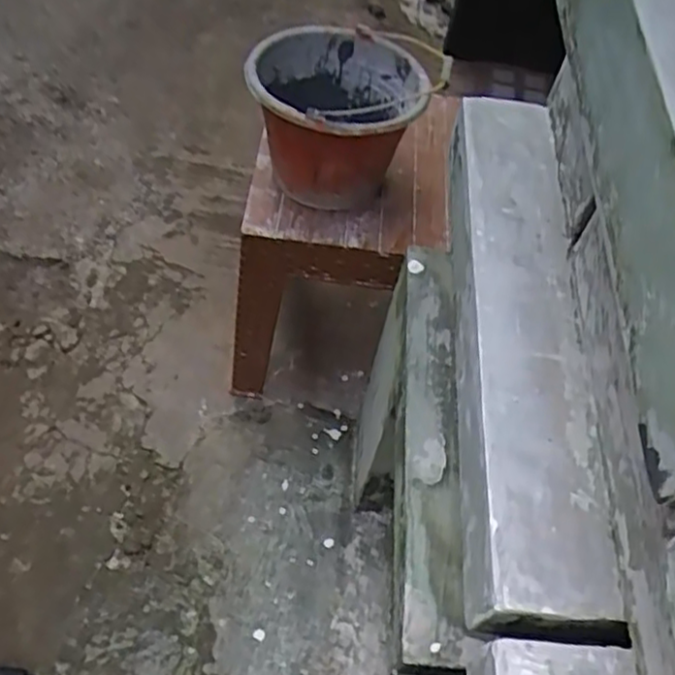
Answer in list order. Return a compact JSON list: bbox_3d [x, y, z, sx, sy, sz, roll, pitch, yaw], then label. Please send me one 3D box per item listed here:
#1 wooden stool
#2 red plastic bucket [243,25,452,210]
[{"bbox_3d":[0.012,-0.181,1.410,0.344,0.452,0.488,11,56,-1],"label":"wooden stool"},{"bbox_3d":[-0.002,-0.346,1.114,0.281,0.183,0.246,22,57,6],"label":"red plastic bucket"}]

